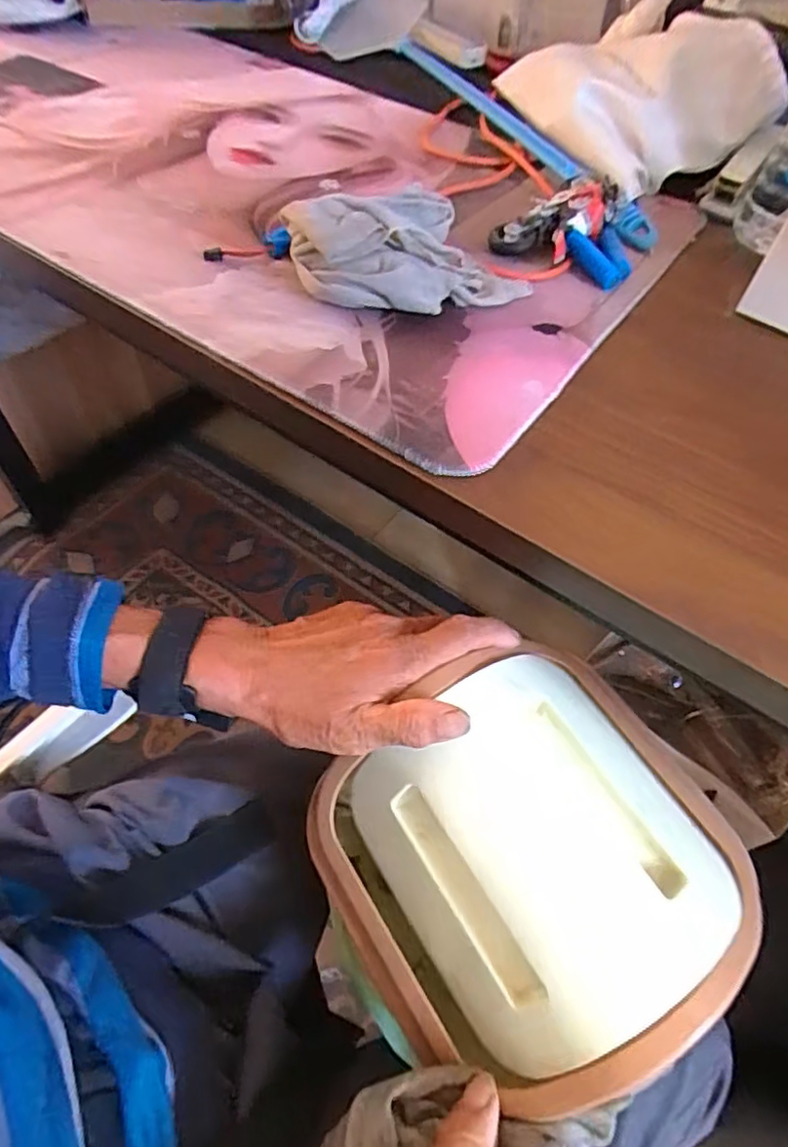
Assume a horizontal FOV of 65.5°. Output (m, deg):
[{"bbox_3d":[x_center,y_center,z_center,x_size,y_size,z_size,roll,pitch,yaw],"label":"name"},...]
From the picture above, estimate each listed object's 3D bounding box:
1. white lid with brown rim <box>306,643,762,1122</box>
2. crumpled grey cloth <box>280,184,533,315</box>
[{"bbox_3d":[0.074,0.164,0.356,0.215,0.115,0.195,-25,61,-17],"label":"white lid with brown rim"},{"bbox_3d":[0.011,-0.213,0.401,0.143,0.052,0.090,-22,60,-18],"label":"crumpled grey cloth"}]

